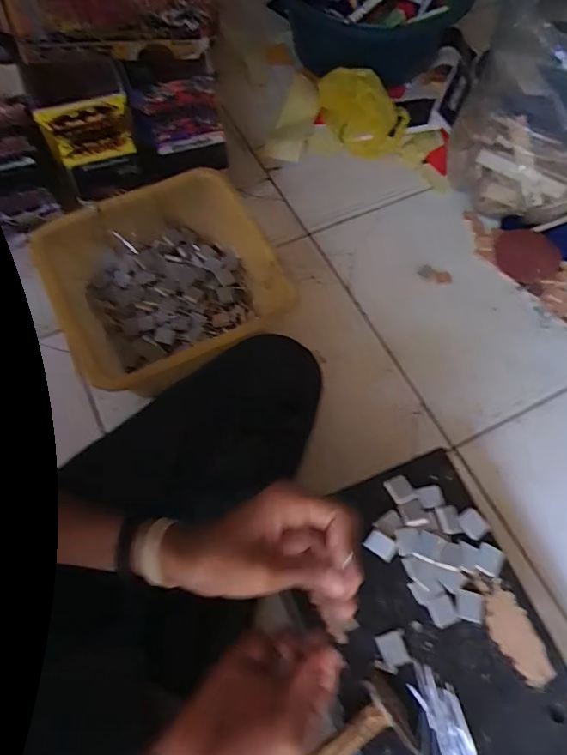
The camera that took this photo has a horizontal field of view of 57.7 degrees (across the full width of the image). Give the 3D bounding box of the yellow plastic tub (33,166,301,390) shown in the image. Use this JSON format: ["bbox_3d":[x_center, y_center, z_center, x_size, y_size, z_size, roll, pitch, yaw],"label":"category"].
[{"bbox_3d":[-0.148,-0.118,0.685,0.287,0.098,0.270,-23,67,-12],"label":"yellow plastic tub"}]

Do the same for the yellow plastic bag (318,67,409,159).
[{"bbox_3d":[0.130,-0.454,0.883,0.162,0.092,0.080,25,66,9],"label":"yellow plastic bag"}]

